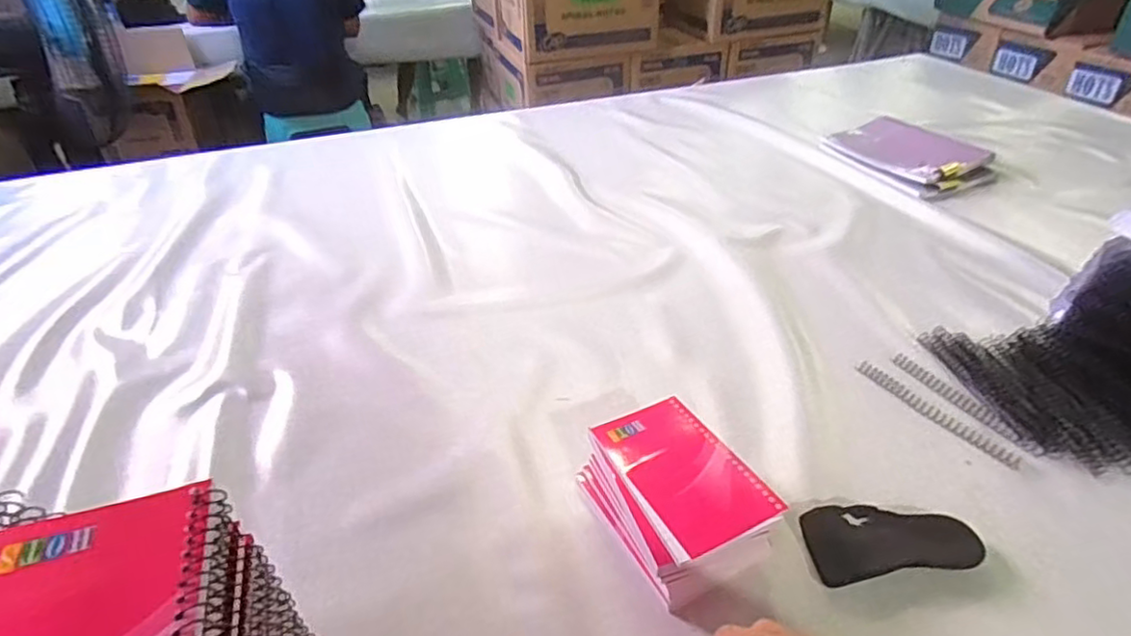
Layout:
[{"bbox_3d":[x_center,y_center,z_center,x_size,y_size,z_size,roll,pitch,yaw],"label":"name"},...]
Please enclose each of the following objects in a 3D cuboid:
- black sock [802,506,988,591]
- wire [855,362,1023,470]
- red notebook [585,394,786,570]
[{"bbox_3d":[0.235,0.162,0.458,0.116,0.017,0.056,-5,37,-3],"label":"black sock"},{"bbox_3d":[0.329,0.083,0.564,0.018,0.005,0.153,-21,40,-23],"label":"wire"},{"bbox_3d":[0.081,0.107,0.446,0.082,0.004,0.127,-17,39,-19],"label":"red notebook"}]

